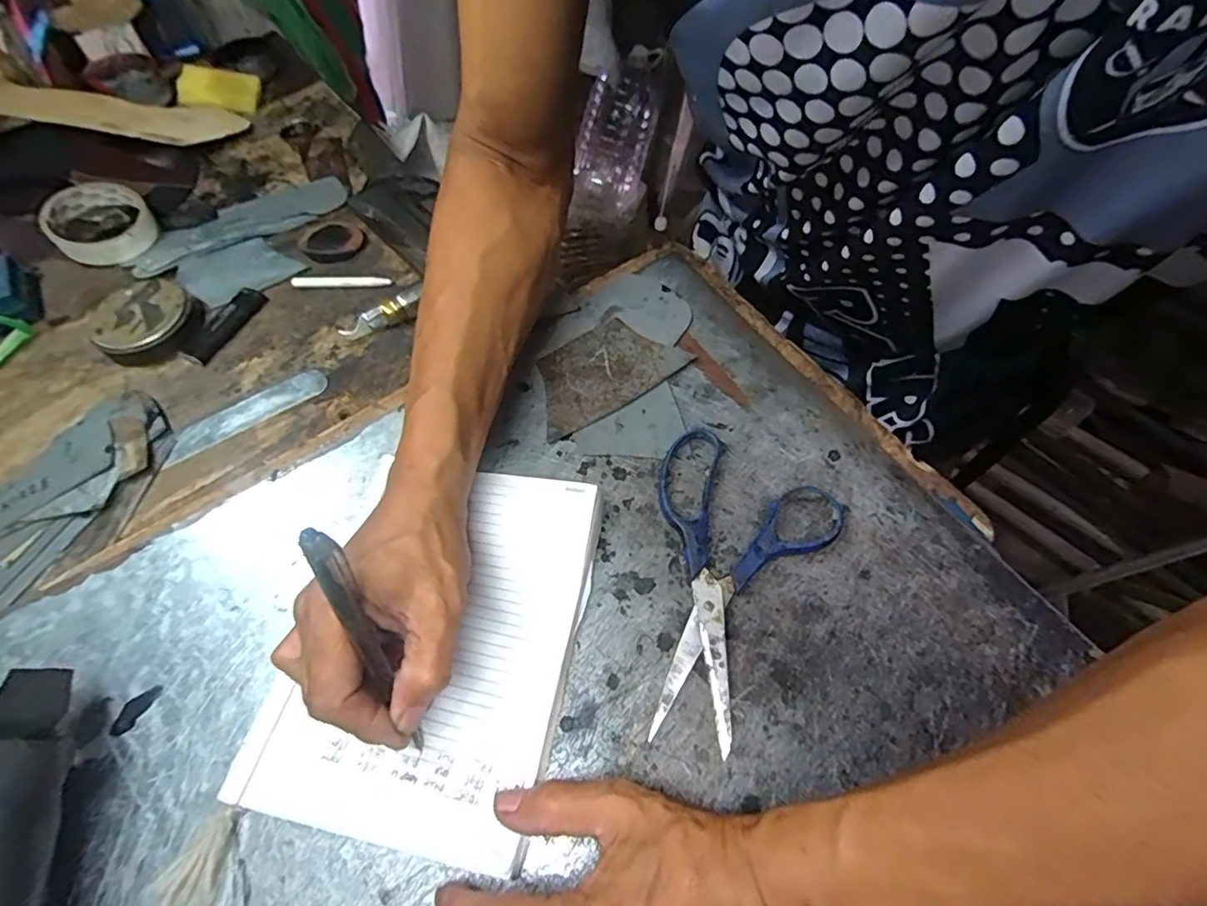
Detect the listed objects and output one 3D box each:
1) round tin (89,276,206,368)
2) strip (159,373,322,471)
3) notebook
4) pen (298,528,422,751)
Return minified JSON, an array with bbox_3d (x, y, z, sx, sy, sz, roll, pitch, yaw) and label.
[{"bbox_3d":[-0.379,-0.110,0.469,0.073,0.031,0.077,-1,58,2],"label":"round tin"},{"bbox_3d":[-0.272,-0.030,0.430,0.120,0.004,0.027,-32,62,-16],"label":"strip"},{"bbox_3d":[-0.092,0.096,0.308,0.149,0.024,0.195,11,60,9],"label":"notebook"},{"bbox_3d":[-0.106,0.090,0.258,0.010,0.134,0.015,-17,27,-8],"label":"pen"}]

